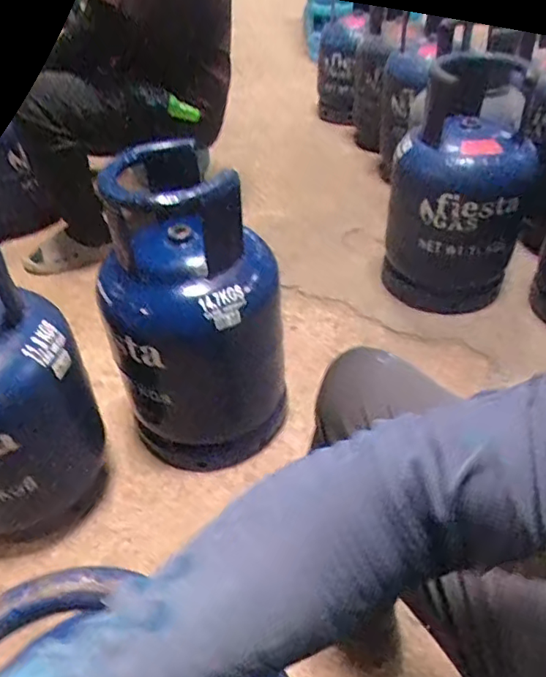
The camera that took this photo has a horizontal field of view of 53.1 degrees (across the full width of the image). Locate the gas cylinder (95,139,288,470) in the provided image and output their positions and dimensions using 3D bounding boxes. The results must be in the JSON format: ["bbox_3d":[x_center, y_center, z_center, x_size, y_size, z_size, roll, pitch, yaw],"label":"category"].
[{"bbox_3d":[-0.127,-0.032,0.957,0.279,0.541,0.260,6,43,9],"label":"gas cylinder"}]

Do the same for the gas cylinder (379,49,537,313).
[{"bbox_3d":[0.442,-0.341,1.296,0.297,0.528,0.352,14,44,18],"label":"gas cylinder"}]

